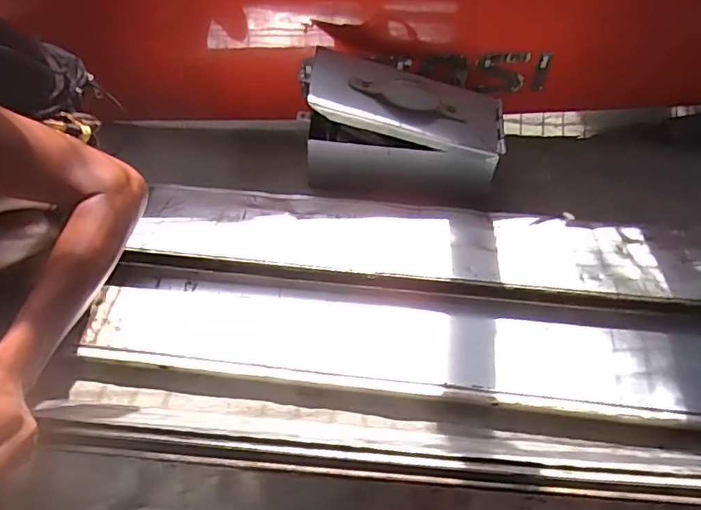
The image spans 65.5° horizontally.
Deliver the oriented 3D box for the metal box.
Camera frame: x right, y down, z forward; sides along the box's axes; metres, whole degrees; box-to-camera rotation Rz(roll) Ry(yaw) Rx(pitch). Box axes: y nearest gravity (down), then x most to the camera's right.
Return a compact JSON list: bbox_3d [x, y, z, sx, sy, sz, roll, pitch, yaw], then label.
[{"bbox_3d":[0.097,-0.246,1.036,0.371,0.195,0.190,2,51,0],"label":"metal box"}]

